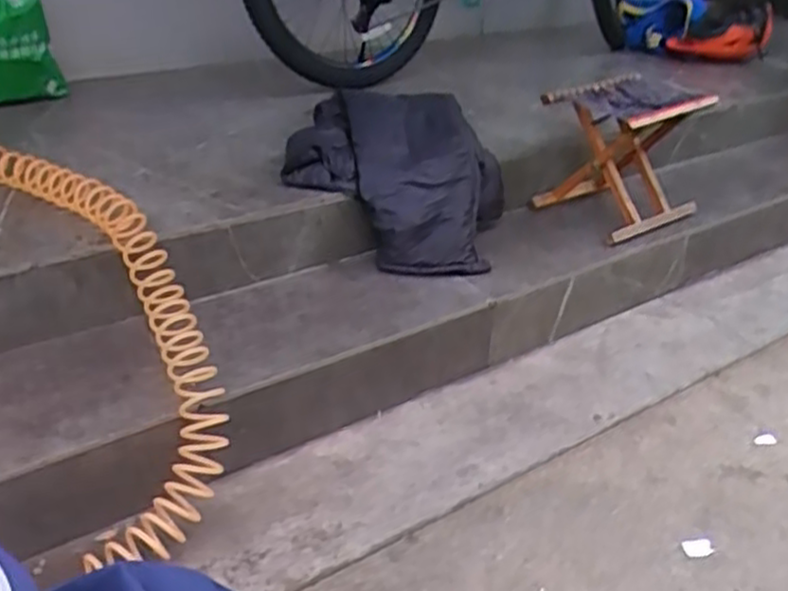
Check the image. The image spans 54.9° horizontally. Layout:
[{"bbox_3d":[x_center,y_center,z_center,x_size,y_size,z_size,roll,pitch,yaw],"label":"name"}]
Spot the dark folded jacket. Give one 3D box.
[{"bbox_3d":[0.002,-0.247,1.673,0.462,0.268,0.352,7,31,10],"label":"dark folded jacket"}]

